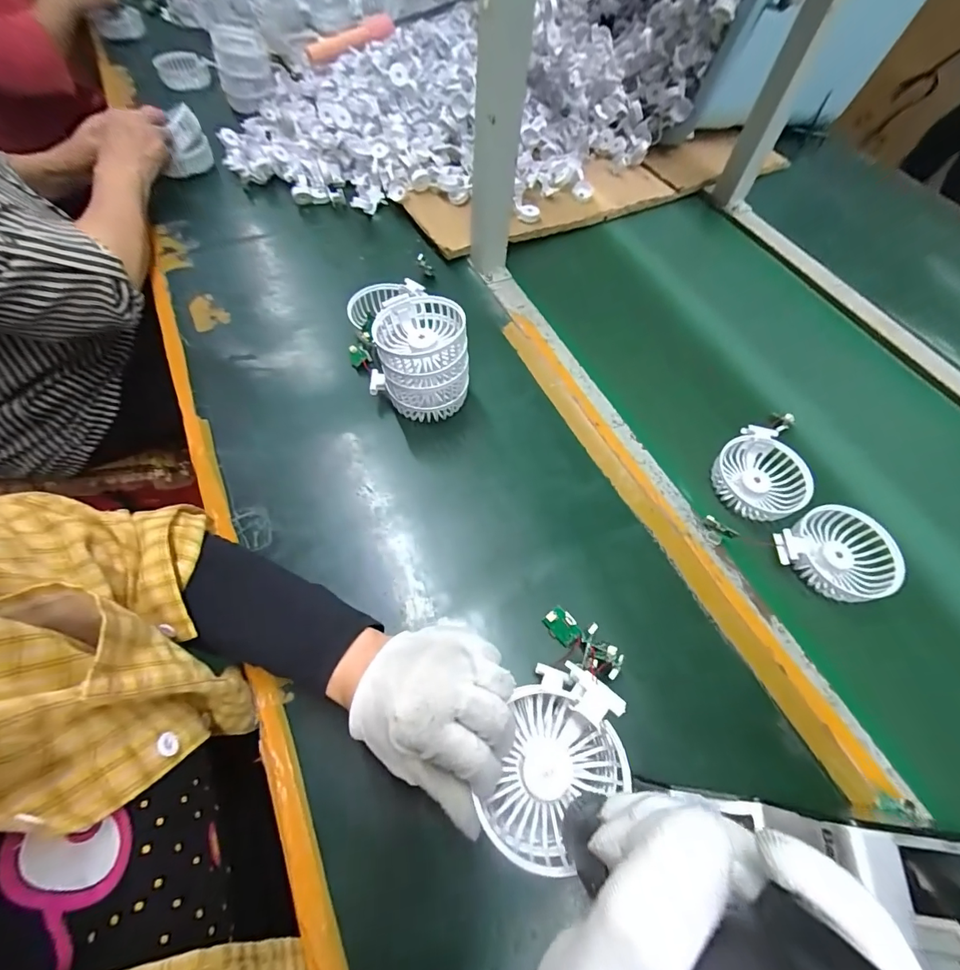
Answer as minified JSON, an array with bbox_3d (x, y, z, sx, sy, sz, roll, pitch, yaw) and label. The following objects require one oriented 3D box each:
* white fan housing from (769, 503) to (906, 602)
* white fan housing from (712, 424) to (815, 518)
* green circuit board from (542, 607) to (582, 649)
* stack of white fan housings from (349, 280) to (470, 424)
[{"bbox_3d":[0.335,0.065,0.418,0.101,0.025,0.086,-16,63,-10],"label":"white fan housing"},{"bbox_3d":[0.289,-0.009,0.464,0.084,0.032,0.092,-27,66,-16],"label":"white fan housing"},{"bbox_3d":[0.071,0.121,0.383,0.023,0.006,0.031,-30,66,-17],"label":"green circuit board"},{"bbox_3d":[-0.070,-0.138,0.477,0.106,0.104,0.098,-8,62,-6],"label":"stack of white fan housings"}]

